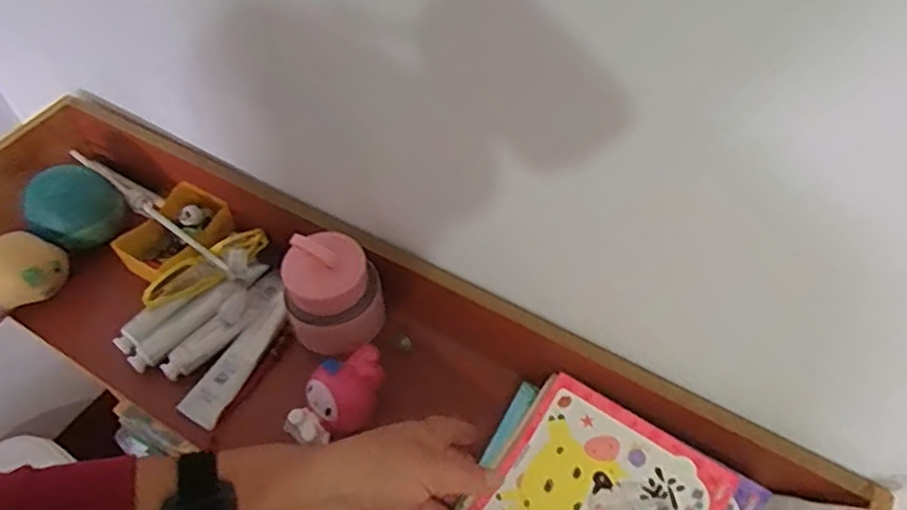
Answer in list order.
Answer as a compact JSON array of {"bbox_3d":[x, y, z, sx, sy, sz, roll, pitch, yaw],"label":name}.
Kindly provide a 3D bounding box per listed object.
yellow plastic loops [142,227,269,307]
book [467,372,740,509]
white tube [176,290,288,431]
[{"bbox_3d":[-0.225,0.011,0.604,0.118,0.030,0.031,-28,57,-17],"label":"yellow plastic loops"},{"bbox_3d":[0.096,0.174,0.461,0.141,0.012,0.140,31,71,26],"label":"book"},{"bbox_3d":[-0.186,0.087,0.574,0.034,0.019,0.124,23,57,18],"label":"white tube"}]

